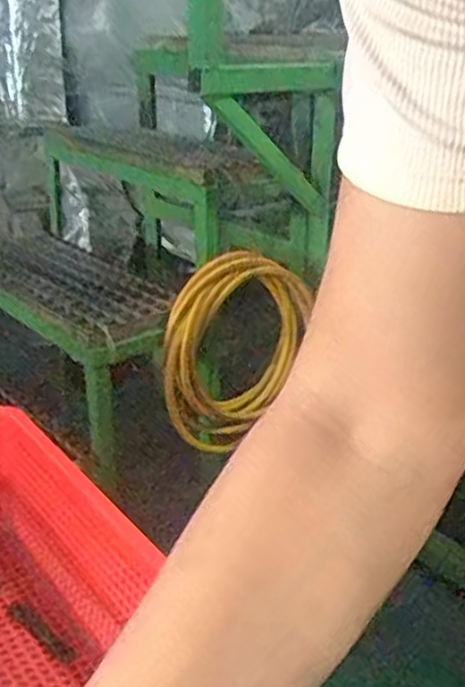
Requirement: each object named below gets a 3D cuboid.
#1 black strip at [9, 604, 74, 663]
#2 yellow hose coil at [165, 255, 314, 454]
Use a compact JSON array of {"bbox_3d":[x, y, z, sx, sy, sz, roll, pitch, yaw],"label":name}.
[{"bbox_3d":[-0.131,0.197,0.480,0.071,0.004,0.009,22,30,37],"label":"black strip"},{"bbox_3d":[0.021,0.021,1.390,0.349,0.404,0.060,-20,32,-38],"label":"yellow hose coil"}]

